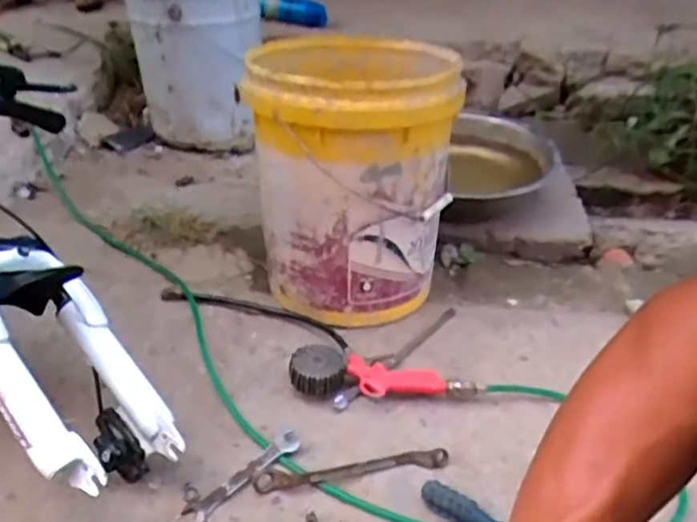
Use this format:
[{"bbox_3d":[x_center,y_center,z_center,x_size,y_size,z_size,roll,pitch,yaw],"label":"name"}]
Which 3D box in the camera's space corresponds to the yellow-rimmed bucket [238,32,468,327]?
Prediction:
[{"bbox_3d":[0.007,-0.139,1.002,0.290,0.369,0.327,4,33,1],"label":"yellow-rimmed bucket"}]

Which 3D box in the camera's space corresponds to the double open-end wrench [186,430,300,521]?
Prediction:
[{"bbox_3d":[-0.120,0.247,0.741,0.031,0.008,0.163,27,40,31],"label":"double open-end wrench"}]

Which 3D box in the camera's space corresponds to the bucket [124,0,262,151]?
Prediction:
[{"bbox_3d":[-0.350,-0.494,1.487,0.292,0.400,0.317,-6,34,-11],"label":"bucket"}]

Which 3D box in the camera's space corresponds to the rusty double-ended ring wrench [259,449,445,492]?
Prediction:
[{"bbox_3d":[0.005,0.244,0.746,0.226,0.017,0.029,-4,34,-11],"label":"rusty double-ended ring wrench"}]

